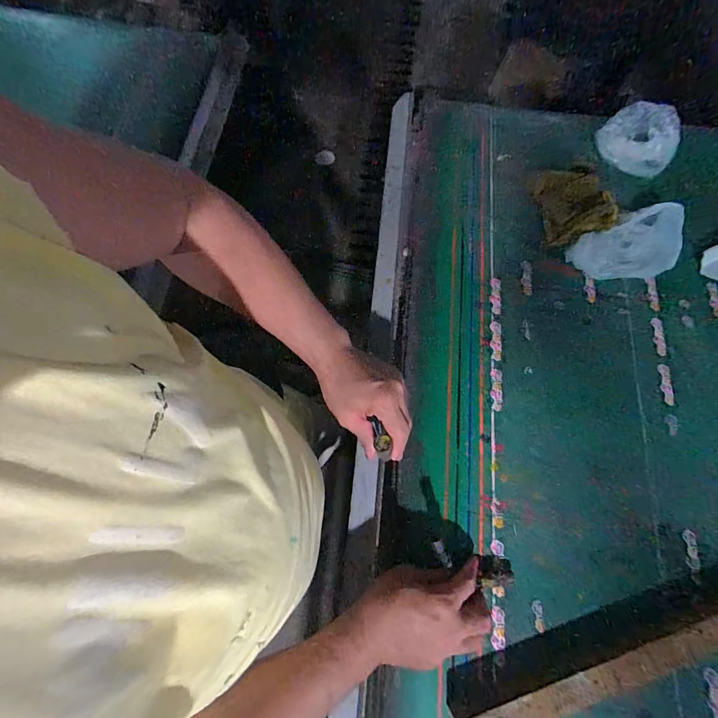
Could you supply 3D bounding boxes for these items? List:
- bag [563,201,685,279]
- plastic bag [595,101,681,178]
[{"bbox_3d":[0.441,-0.180,0.617,0.177,0.051,0.105,-24,75,-10],"label":"bag"},{"bbox_3d":[0.493,-0.388,0.672,0.129,0.056,0.108,43,75,11],"label":"plastic bag"}]

